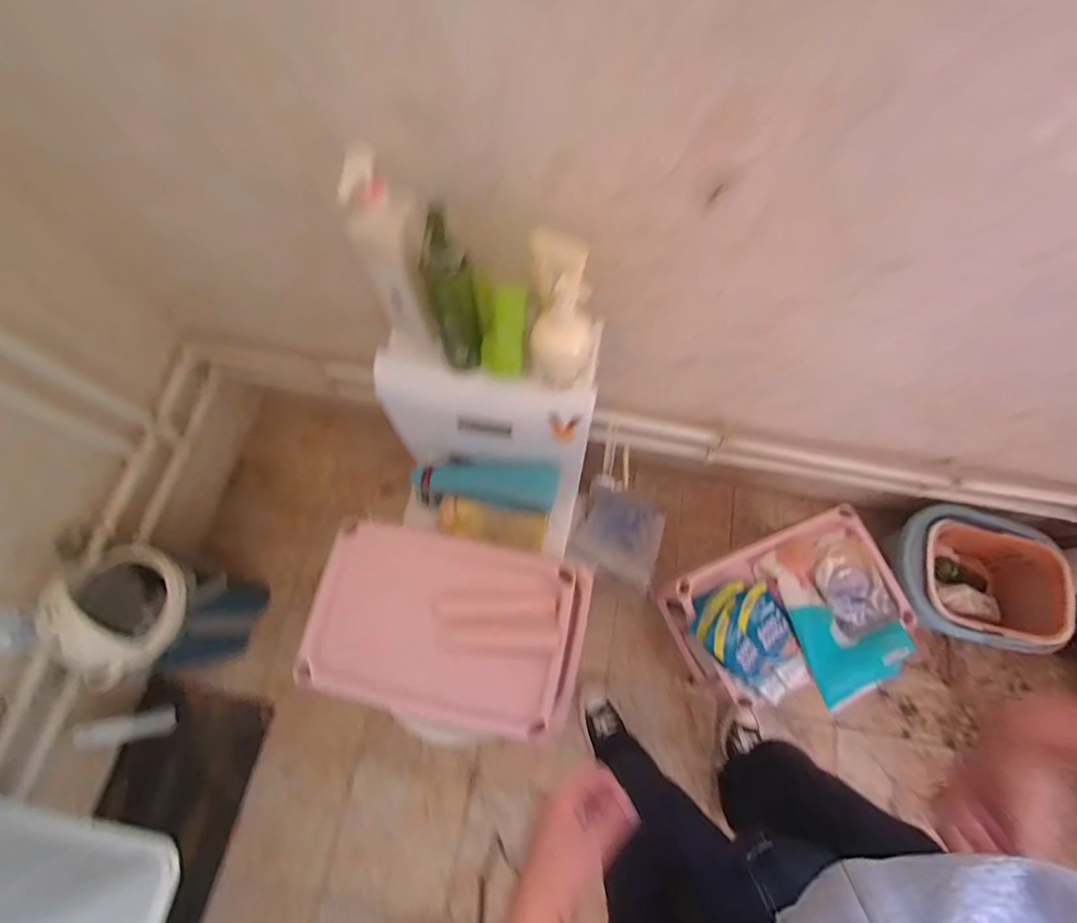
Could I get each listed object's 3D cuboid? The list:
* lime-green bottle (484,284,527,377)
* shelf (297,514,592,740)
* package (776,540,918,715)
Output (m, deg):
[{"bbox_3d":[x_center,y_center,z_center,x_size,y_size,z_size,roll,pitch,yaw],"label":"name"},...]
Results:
[{"bbox_3d":[-0.044,-0.174,0.651,0.051,0.125,0.024,13,33,4],"label":"lime-green bottle"},{"bbox_3d":[-0.161,0.295,0.858,0.475,0.065,0.310,10,71,3],"label":"shelf"},{"bbox_3d":[0.646,0.327,1.042,0.226,0.031,0.325,-23,72,-8],"label":"package"}]

